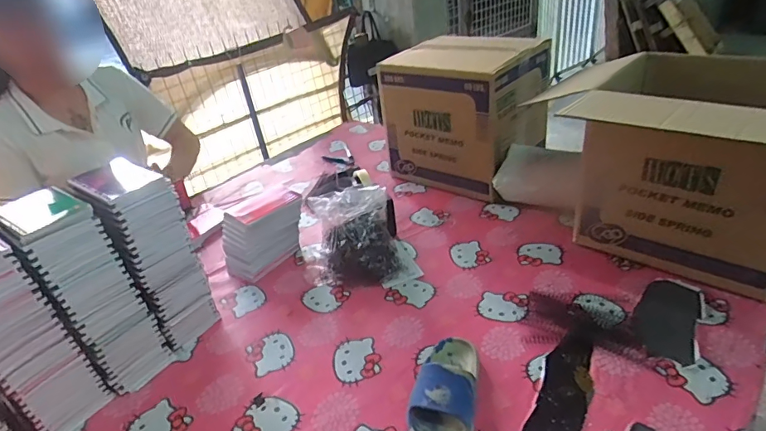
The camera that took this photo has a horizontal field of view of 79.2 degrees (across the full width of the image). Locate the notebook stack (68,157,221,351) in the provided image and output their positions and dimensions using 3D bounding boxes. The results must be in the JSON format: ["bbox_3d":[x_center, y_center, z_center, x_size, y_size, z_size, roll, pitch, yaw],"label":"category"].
[{"bbox_3d":[-0.380,0.058,0.760,0.111,0.293,0.177,-28,38,-31],"label":"notebook stack"}]

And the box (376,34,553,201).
[{"bbox_3d":[0.196,-0.254,1.139,0.324,0.311,0.268,18,39,34],"label":"box"}]

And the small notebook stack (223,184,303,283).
[{"bbox_3d":[-0.235,0.032,0.928,0.090,0.134,0.164,18,39,34],"label":"small notebook stack"}]

